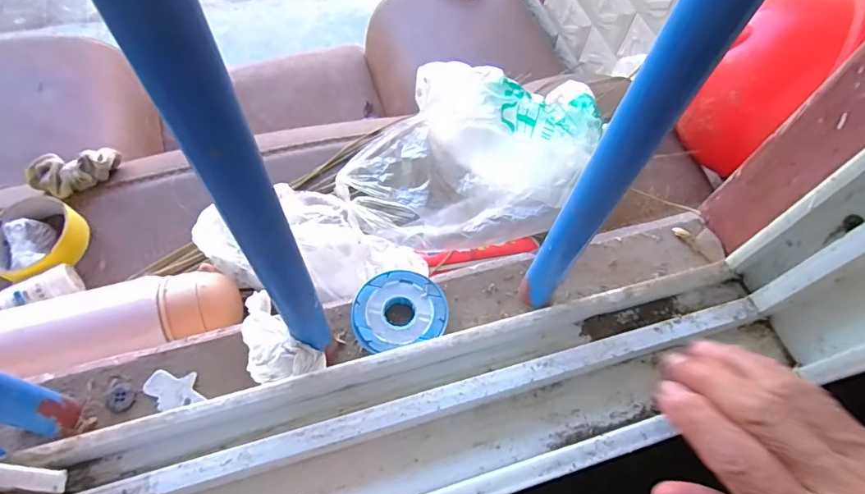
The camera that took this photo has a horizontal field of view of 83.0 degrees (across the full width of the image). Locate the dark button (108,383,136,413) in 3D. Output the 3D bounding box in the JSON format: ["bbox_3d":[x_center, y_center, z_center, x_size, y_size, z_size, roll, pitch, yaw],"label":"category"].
[{"bbox_3d":[-0.176,0.084,0.275,0.015,0.004,0.015,17,62,5],"label":"dark button"}]

